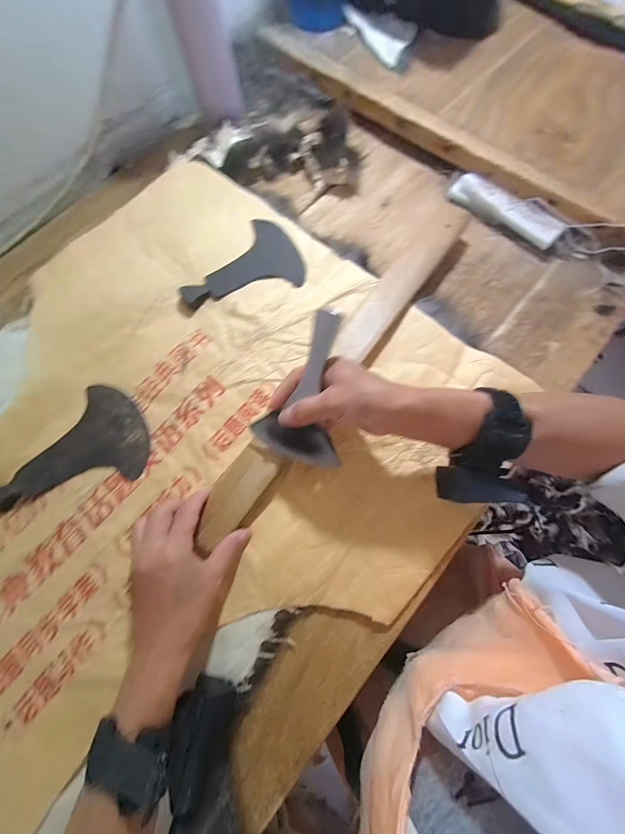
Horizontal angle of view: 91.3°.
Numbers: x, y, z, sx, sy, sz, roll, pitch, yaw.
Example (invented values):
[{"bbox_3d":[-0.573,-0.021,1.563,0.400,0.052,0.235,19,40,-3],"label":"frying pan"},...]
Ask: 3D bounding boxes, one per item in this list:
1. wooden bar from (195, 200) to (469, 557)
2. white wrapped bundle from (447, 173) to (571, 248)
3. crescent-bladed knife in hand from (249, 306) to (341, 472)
[{"bbox_3d":[0.040,-0.074,0.345,0.046,0.014,0.494,35,78,9],"label":"wooden bar"},{"bbox_3d":[0.260,-0.280,0.413,0.152,0.023,0.035,38,80,9],"label":"white wrapped bundle"},{"bbox_3d":[-0.006,-0.025,0.279,0.084,0.014,0.136,14,107,5],"label":"crescent-bladed knife in hand"}]

